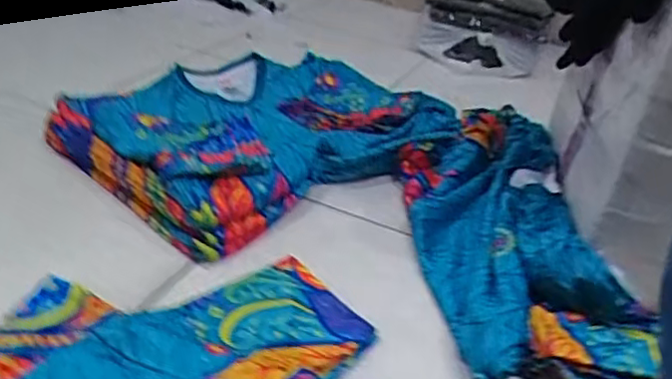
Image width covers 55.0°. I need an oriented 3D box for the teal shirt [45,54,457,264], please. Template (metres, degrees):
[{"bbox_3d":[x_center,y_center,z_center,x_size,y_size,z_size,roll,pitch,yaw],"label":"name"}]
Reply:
[{"bbox_3d":[-0.113,-0.092,0.980,0.520,0.095,0.352,-22,42,-39],"label":"teal shirt"}]

